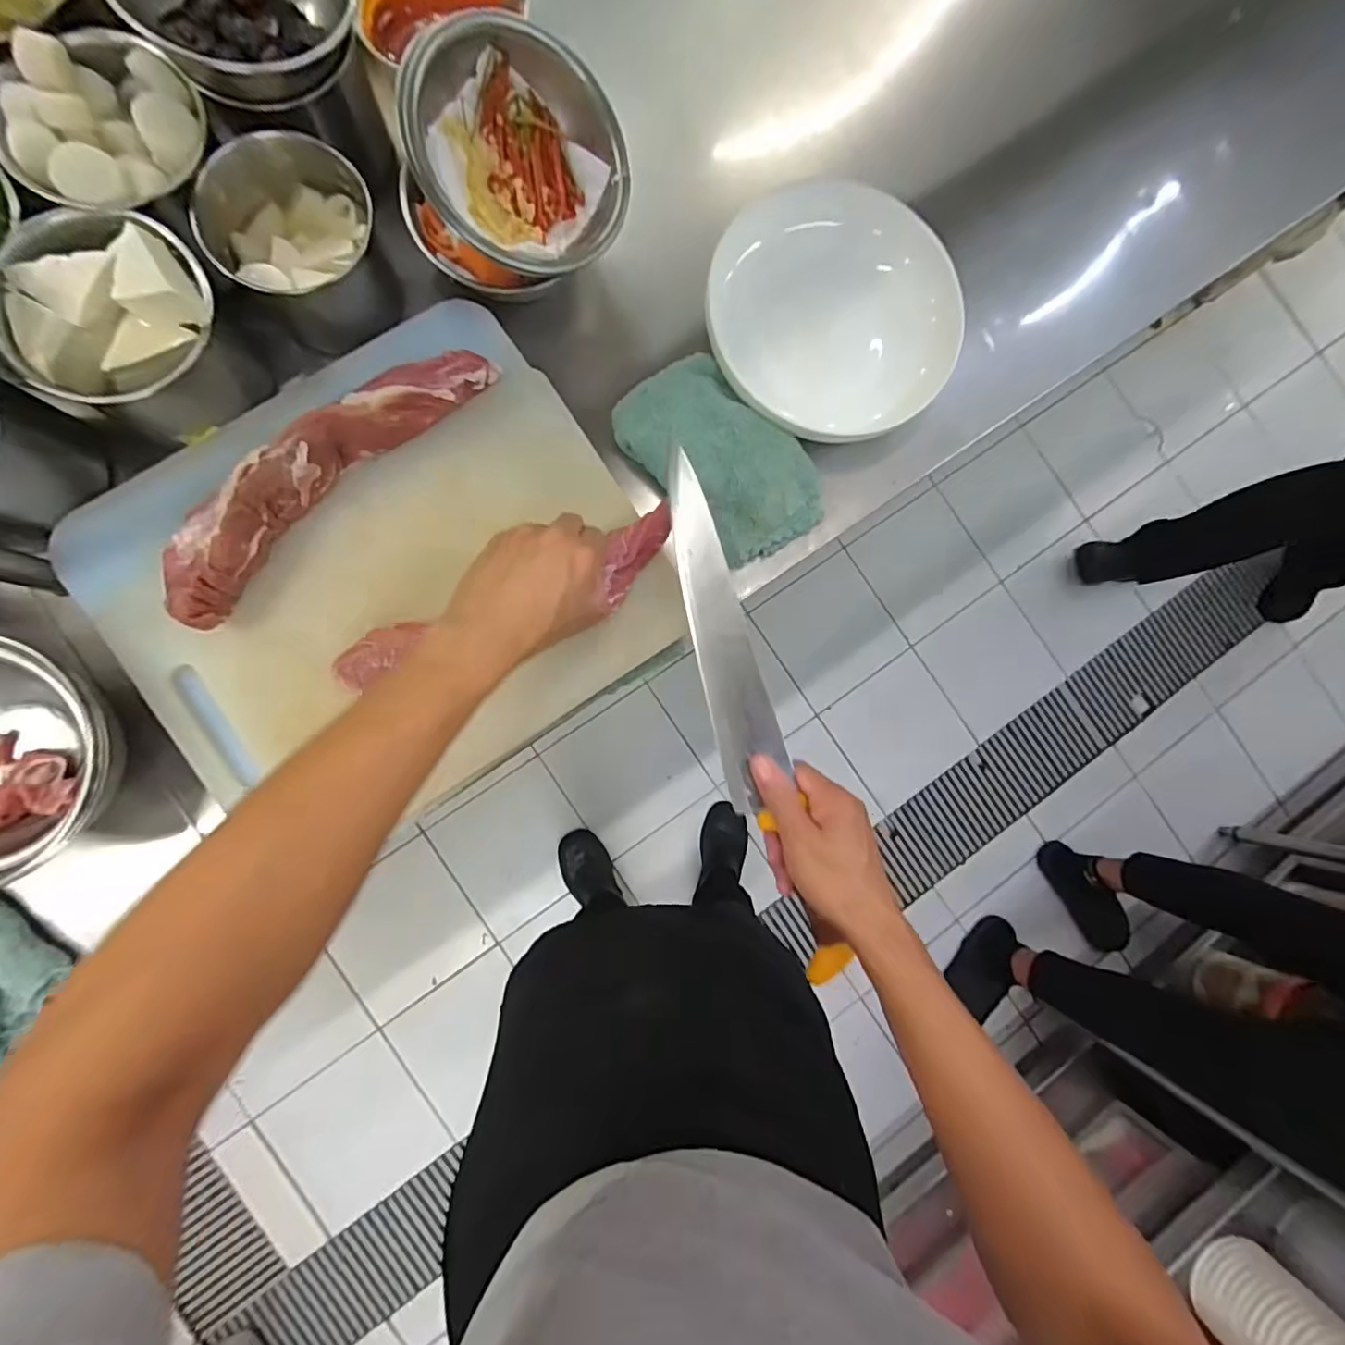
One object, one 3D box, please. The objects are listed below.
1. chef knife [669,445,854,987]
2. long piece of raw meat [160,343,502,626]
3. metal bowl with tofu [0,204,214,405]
[{"bbox_3d":[0.054,0.035,0.426,0.045,0.024,0.394,-16,90,-7],"label":"chef knife"},{"bbox_3d":[-0.262,-0.158,0.428,0.056,0.046,0.285,42,83,-1],"label":"long piece of raw meat"},{"bbox_3d":[-0.393,-0.253,0.395,0.131,0.054,0.095,-23,88,-7],"label":"metal bowl with tofu"}]

